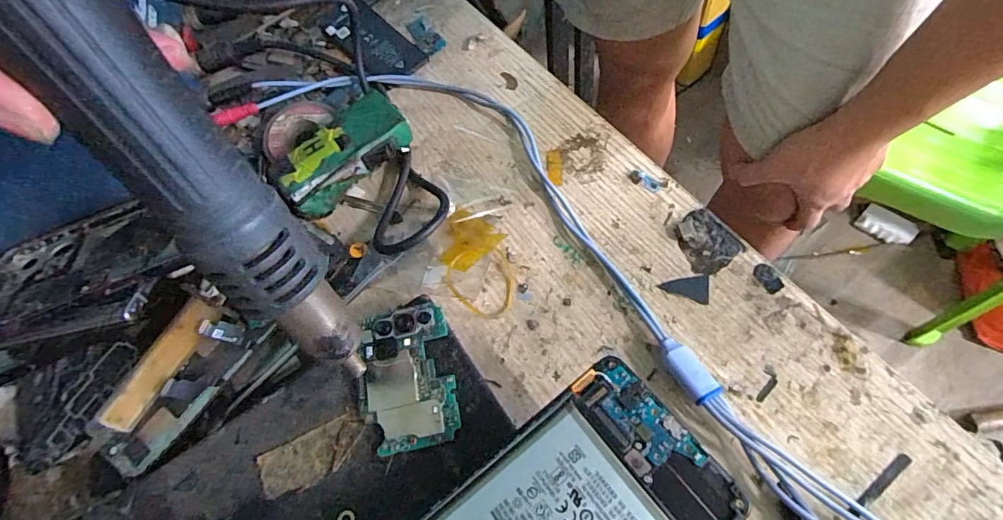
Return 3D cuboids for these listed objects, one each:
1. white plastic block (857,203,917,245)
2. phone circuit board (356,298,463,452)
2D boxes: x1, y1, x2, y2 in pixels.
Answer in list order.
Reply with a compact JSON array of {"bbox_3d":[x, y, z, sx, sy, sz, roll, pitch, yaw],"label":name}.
[{"bbox_3d":[0.813,-0.075,1.017,0.101,0.024,0.052,38,70,21],"label":"white plastic block"},{"bbox_3d":[-0.044,0.053,0.227,0.041,0.004,0.065,-17,64,0],"label":"phone circuit board"}]

